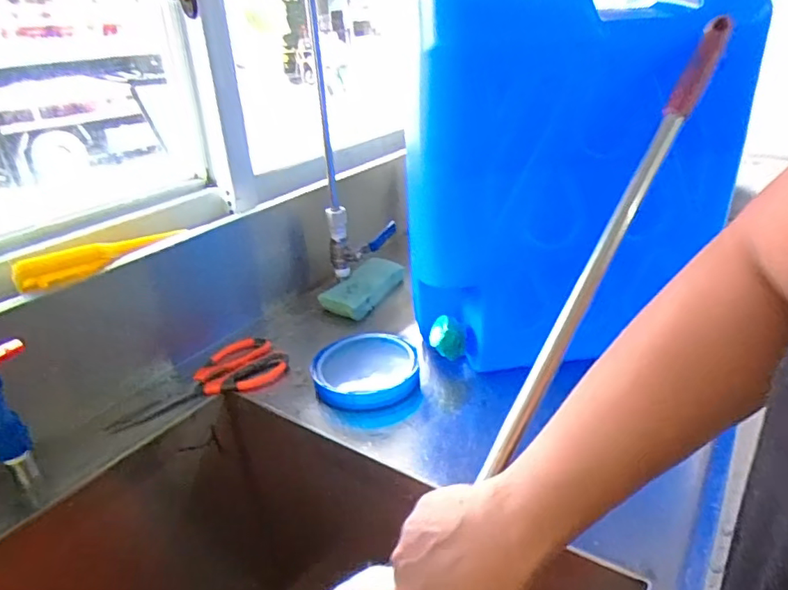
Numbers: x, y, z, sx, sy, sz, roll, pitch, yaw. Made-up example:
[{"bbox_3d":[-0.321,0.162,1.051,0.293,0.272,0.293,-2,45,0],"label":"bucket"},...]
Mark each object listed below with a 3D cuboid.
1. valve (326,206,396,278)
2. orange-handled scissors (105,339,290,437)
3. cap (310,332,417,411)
[{"bbox_3d":[-0.044,-0.078,0.806,0.100,0.109,0.030,-9,27,-11],"label":"valve"},{"bbox_3d":[-0.219,0.103,0.632,0.093,0.009,0.202,22,36,40],"label":"orange-handled scissors"},{"bbox_3d":[-0.031,0.085,0.626,0.113,0.028,0.114,-3,27,1],"label":"cap"}]

